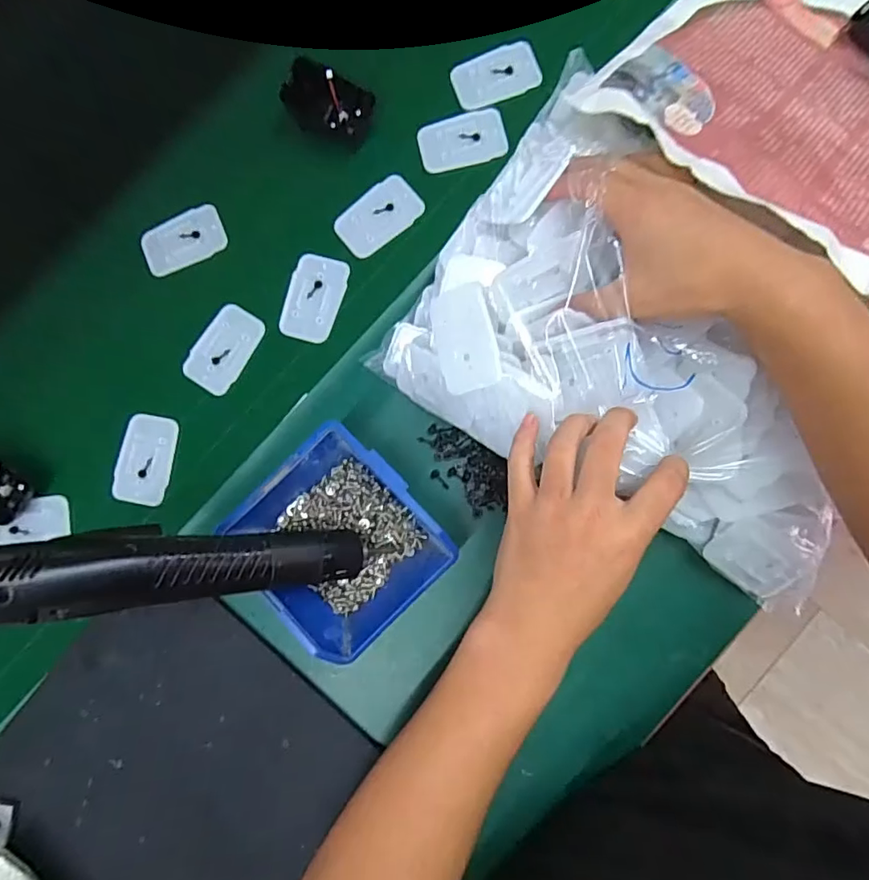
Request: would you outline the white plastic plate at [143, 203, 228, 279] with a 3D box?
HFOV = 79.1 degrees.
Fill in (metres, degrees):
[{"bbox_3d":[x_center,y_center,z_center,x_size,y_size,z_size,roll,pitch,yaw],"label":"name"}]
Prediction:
[{"bbox_3d":[-0.211,-0.168,0.444,0.070,0.004,0.047,-25,81,0],"label":"white plastic plate"}]

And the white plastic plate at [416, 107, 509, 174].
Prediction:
[{"bbox_3d":[0.023,-0.245,0.431,0.070,0.004,0.045,-12,81,2],"label":"white plastic plate"}]

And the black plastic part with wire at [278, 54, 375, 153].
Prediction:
[{"bbox_3d":[-0.085,-0.272,0.424,0.059,0.039,0.039,20,83,7],"label":"black plastic part with wire"}]

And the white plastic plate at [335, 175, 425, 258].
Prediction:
[{"bbox_3d":[-0.045,-0.183,0.428,0.070,0.004,0.044,-37,81,-2],"label":"white plastic plate"}]

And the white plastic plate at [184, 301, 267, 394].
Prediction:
[{"bbox_3d":[-0.172,-0.075,0.427,0.044,0.004,0.071,32,85,8],"label":"white plastic plate"}]

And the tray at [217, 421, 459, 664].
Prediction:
[{"bbox_3d":[-0.062,0.069,0.365,0.118,0.062,0.125,-44,81,-3],"label":"tray"}]

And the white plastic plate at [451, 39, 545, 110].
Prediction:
[{"bbox_3d":[0.051,-0.302,0.433,0.069,0.004,0.046,-14,81,2],"label":"white plastic plate"}]

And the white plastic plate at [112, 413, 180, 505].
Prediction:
[{"bbox_3d":[-0.233,0.016,0.423,0.045,0.004,0.070,9,82,5],"label":"white plastic plate"}]

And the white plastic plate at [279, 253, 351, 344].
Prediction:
[{"bbox_3d":[-0.097,-0.115,0.424,0.045,0.004,0.071,16,83,6],"label":"white plastic plate"}]

